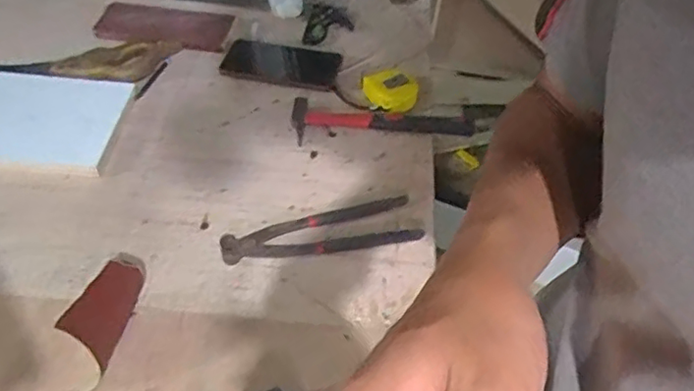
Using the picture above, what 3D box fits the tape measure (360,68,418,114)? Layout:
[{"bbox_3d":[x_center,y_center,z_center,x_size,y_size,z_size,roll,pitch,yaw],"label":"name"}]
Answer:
[{"bbox_3d":[0.056,-0.141,0.797,0.069,0.028,0.076,-22,52,-18],"label":"tape measure"}]

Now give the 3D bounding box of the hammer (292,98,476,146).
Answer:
[{"bbox_3d":[0.043,-0.099,0.773,0.223,0.018,0.066,-3,49,-1],"label":"hammer"}]

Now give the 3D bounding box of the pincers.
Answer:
[{"bbox_3d":[-0.029,0.039,0.662,0.213,0.018,0.058,-11,49,-9],"label":"pincers"}]

